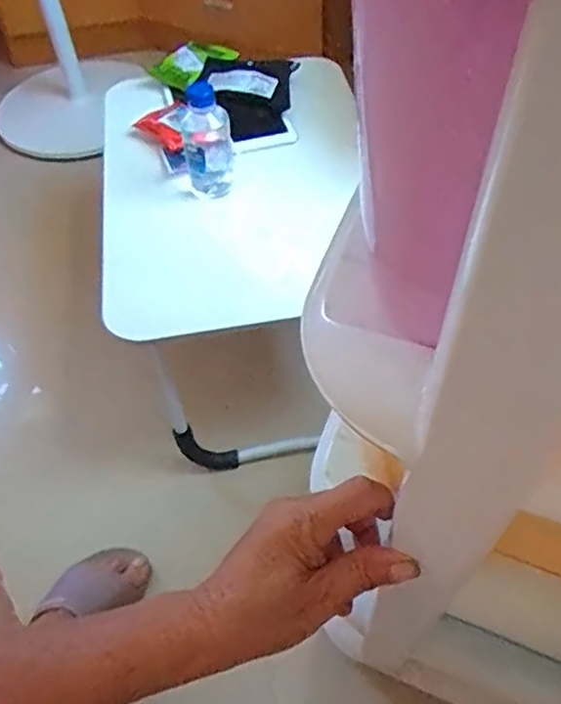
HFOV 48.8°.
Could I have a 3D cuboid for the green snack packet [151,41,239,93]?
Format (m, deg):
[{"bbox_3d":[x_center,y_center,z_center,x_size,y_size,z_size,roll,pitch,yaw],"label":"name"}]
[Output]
[{"bbox_3d":[-0.125,-0.428,0.916,0.133,0.046,0.032,-18,54,-11],"label":"green snack packet"}]

